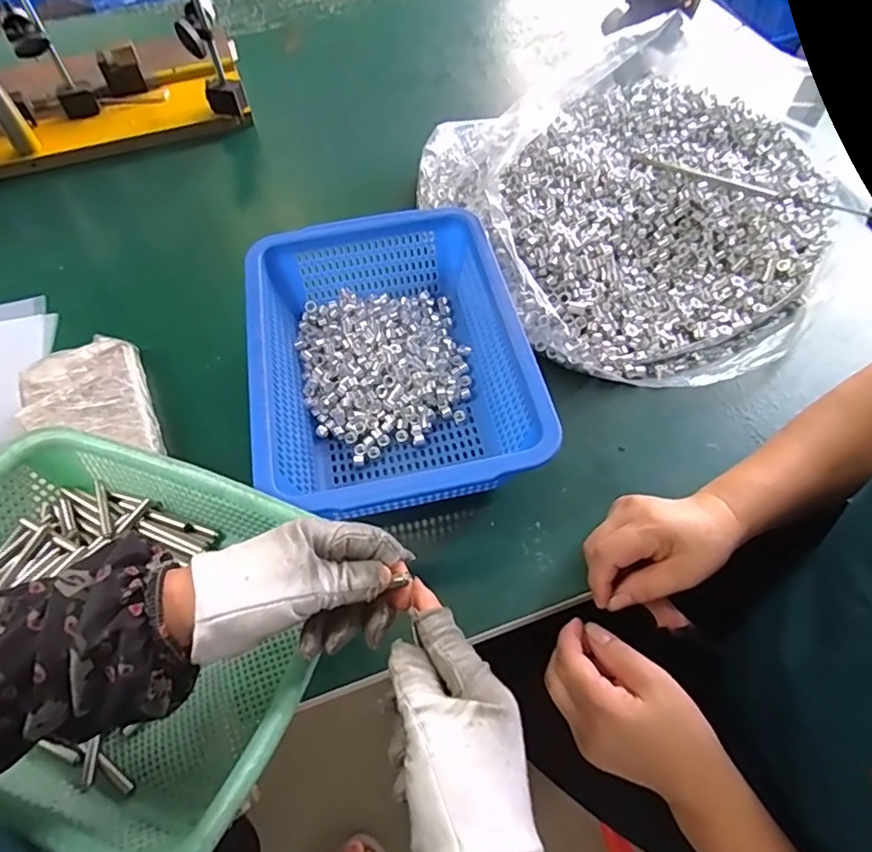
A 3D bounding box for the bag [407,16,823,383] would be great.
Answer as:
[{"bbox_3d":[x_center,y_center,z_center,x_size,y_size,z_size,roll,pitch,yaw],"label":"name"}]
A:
[{"bbox_3d":[0.232,-0.271,0.670,0.428,0.101,0.479,-24,60,-12],"label":"bag"}]

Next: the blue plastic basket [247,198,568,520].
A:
[{"bbox_3d":[-0.042,-0.050,0.539,0.224,0.106,0.302,-12,58,-5],"label":"blue plastic basket"}]

